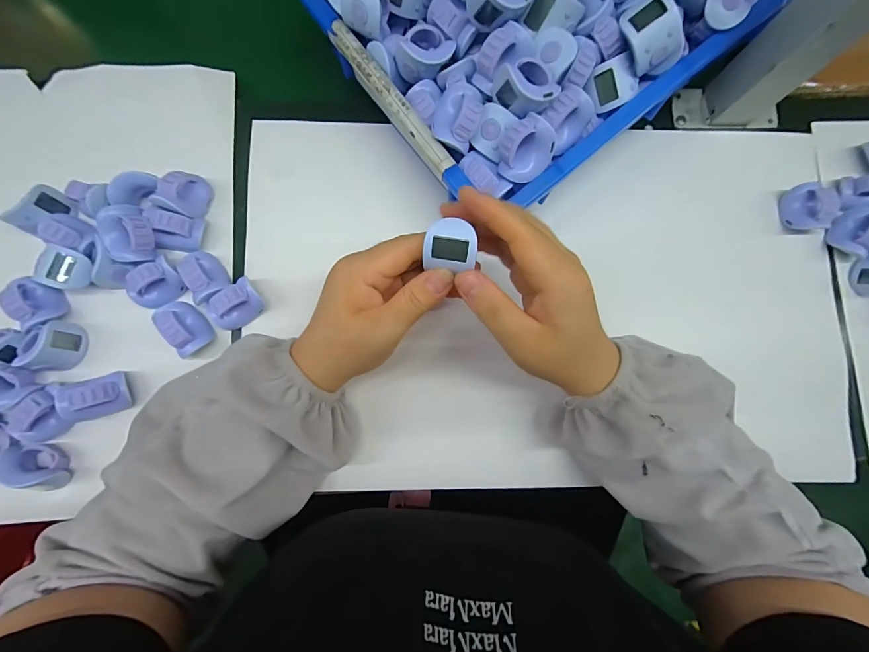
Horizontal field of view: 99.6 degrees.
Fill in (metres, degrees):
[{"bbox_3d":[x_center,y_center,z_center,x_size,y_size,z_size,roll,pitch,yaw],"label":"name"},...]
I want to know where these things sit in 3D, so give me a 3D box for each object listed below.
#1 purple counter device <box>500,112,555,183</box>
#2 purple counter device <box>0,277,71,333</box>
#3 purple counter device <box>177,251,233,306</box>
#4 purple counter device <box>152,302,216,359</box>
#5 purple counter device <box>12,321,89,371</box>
[{"bbox_3d":[0.062,-0.120,0.251,0.038,0.024,0.038,5,118,9],"label":"purple counter device"},{"bbox_3d":[-0.302,-0.017,0.280,0.020,0.034,0.039,-16,84,-4],"label":"purple counter device"},{"bbox_3d":[-0.179,-0.040,0.286,0.023,0.029,0.041,-22,84,-4],"label":"purple counter device"},{"bbox_3d":[-0.194,-0.001,0.283,0.025,0.029,0.043,-34,85,-5],"label":"purple counter device"},{"bbox_3d":[-0.290,0.015,0.276,0.031,0.028,0.036,1,83,-2],"label":"purple counter device"}]

